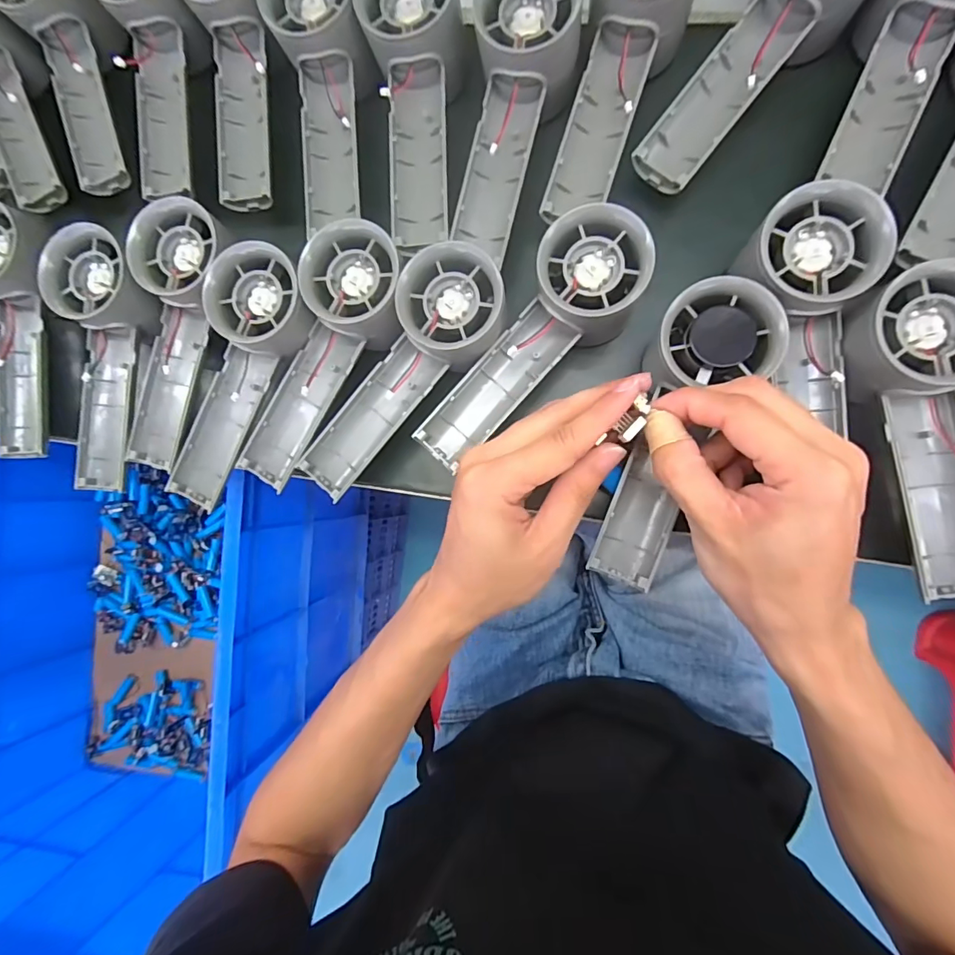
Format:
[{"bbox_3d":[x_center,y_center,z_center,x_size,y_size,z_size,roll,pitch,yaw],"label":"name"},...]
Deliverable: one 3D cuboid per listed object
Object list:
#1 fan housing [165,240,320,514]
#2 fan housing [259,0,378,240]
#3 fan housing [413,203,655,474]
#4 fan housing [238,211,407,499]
[{"bbox_3d":[-0.146,-0.057,0.291,0.055,0.026,0.158,29,105,8],"label":"fan housing"},{"bbox_3d":[-0.090,-0.228,0.288,0.053,0.031,0.143,-2,102,8],"label":"fan housing"},{"bbox_3d":[0.031,-0.073,0.273,0.053,0.042,0.158,45,108,7],"label":"fan housing"},{"bbox_3d":[-0.091,-0.066,0.282,0.058,0.032,0.157,33,106,8],"label":"fan housing"}]

